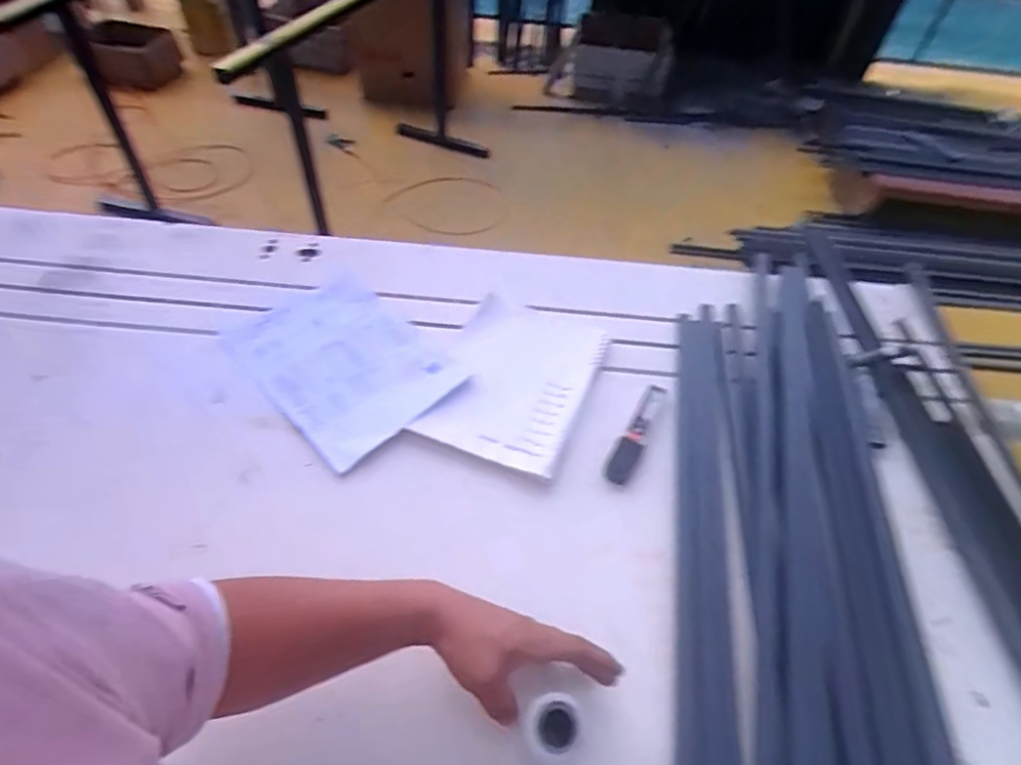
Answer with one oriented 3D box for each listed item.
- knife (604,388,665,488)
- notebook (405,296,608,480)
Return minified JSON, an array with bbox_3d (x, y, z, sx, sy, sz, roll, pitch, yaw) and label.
[{"bbox_3d":[0.160,0.062,0.721,0.032,0.017,0.158,25,51,16],"label":"knife"},{"bbox_3d":[0.004,-0.011,0.757,0.195,0.017,0.264,20,51,12],"label":"notebook"}]

